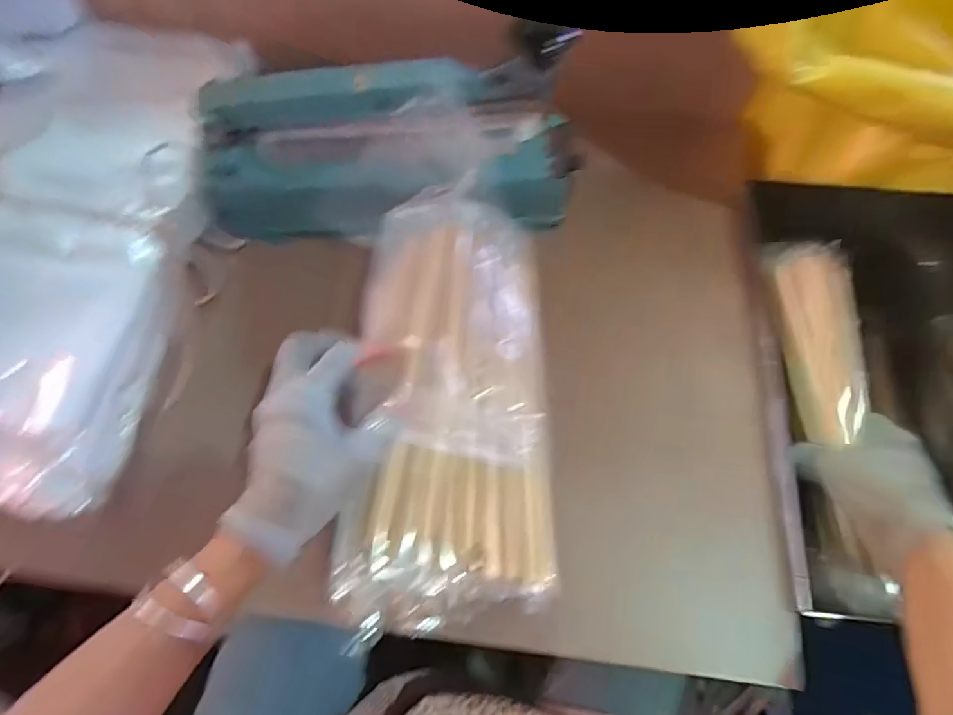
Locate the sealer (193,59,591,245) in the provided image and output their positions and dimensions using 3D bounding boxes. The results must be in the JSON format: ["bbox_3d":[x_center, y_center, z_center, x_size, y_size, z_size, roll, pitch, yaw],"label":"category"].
[{"bbox_3d":[-0.075,-0.163,0.417,0.309,0.117,0.081,2,68,2],"label":"sealer"}]

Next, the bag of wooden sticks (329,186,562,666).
[{"bbox_3d":[-0.018,0.024,0.366,0.135,0.048,0.306,0,70,2],"label":"bag of wooden sticks"}]

